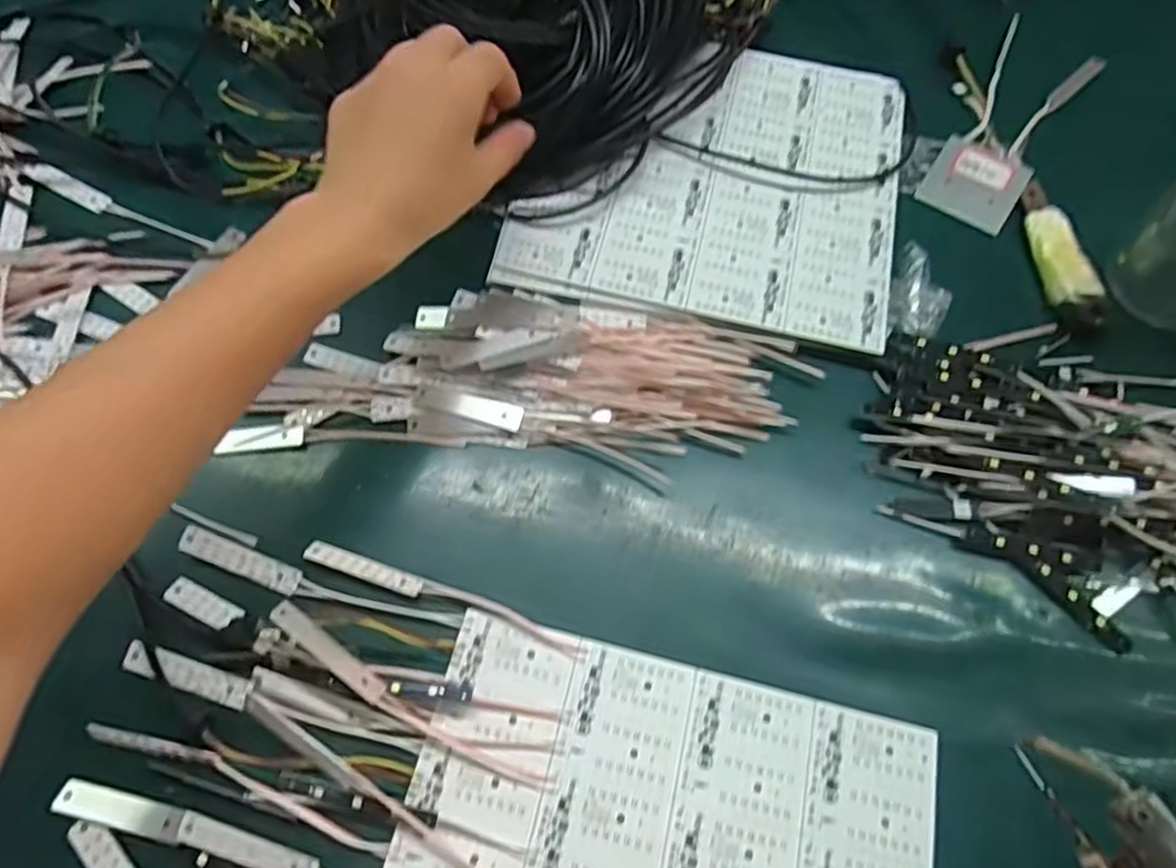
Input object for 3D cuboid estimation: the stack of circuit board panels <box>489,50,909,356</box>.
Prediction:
[{"bbox_3d":[0.084,-0.165,0.470,0.224,0.009,0.229,14,64,4],"label":"stack of circuit board panels"}]

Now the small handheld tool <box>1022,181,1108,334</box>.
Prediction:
[{"bbox_3d":[0.291,-0.111,0.456,0.028,0.014,0.111,-3,64,-4],"label":"small handheld tool"}]

